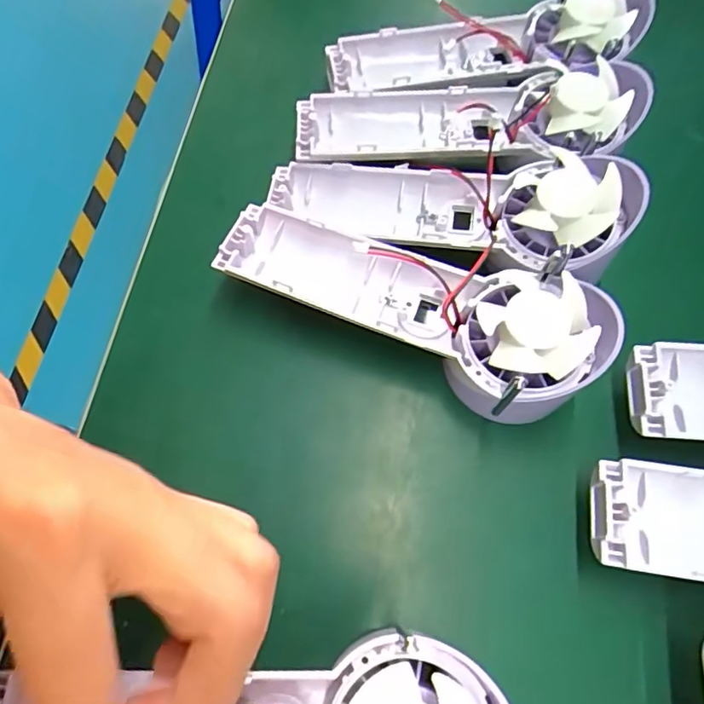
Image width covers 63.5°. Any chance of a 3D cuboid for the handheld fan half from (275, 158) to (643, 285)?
[{"bbox_3d":[0.046,-0.074,0.282,0.170,0.036,0.061,10,65,19],"label":"handheld fan half"}]

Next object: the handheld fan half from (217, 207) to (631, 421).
[{"bbox_3d":[0.026,-0.028,0.262,0.175,0.048,0.065,27,68,10],"label":"handheld fan half"}]

